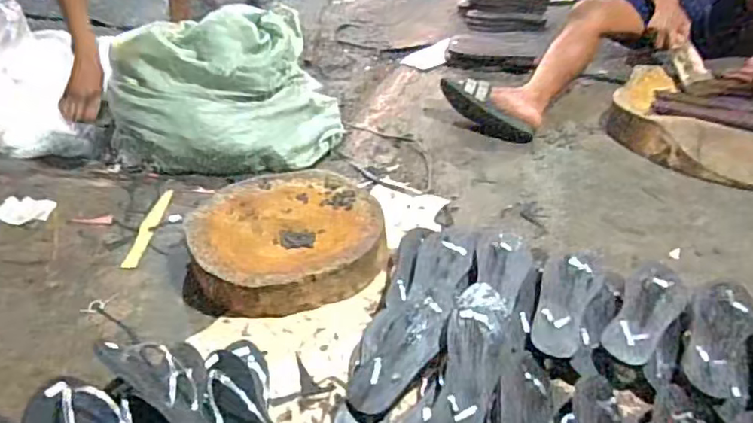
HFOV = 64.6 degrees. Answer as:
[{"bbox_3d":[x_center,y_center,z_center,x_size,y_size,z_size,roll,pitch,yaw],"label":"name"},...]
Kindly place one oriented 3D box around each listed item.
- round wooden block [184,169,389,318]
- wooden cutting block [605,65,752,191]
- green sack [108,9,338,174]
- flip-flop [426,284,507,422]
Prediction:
[{"bbox_3d":[-0.175,0.046,1.159,0.355,0.089,0.349,-2,39,1],"label":"round wooden block"},{"bbox_3d":[0.828,-0.232,1.470,0.468,0.113,0.442,16,43,21],"label":"wooden cutting block"},{"bbox_3d":[-0.411,-0.360,1.552,0.596,0.266,0.440,-7,40,-5],"label":"green sack"},{"bbox_3d":[0.135,0.228,0.857,0.089,0.032,0.255,11,67,16],"label":"flip-flop"}]

